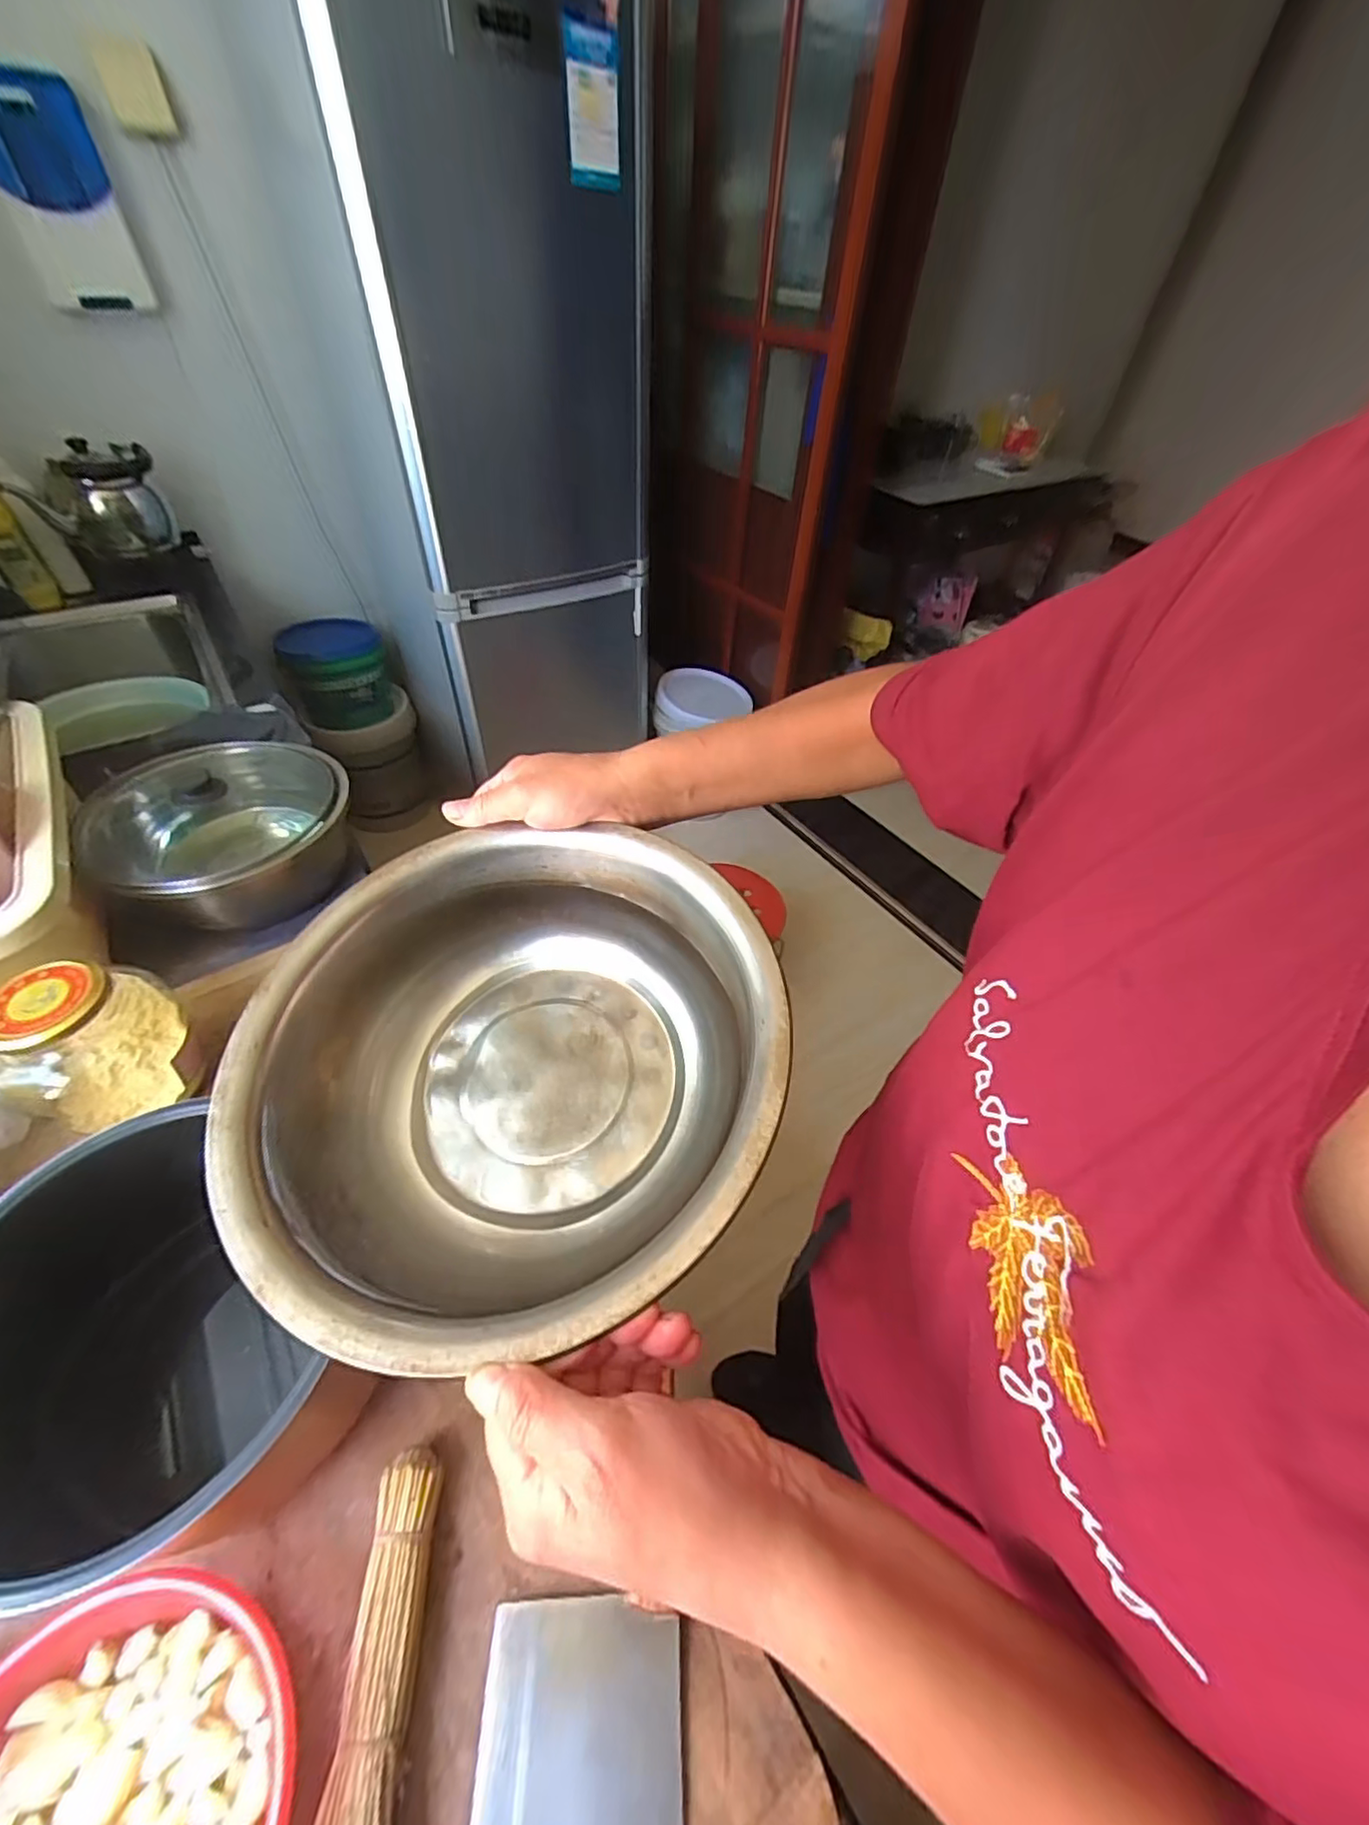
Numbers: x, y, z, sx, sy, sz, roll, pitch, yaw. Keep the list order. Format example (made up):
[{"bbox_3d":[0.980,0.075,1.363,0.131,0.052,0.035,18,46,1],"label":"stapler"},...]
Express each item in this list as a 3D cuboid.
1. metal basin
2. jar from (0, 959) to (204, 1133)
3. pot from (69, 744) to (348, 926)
[{"bbox_3d":[-0.092,0.080,0.337,0.269,0.108,0.266,2,47,-2],"label":"metal basin"},{"bbox_3d":[-0.492,0.110,0.521,0.106,0.139,0.098,2,47,-2],"label":"jar"},{"bbox_3d":[-0.529,-0.097,0.752,0.223,0.125,0.257,-8,48,-11],"label":"pot"}]

